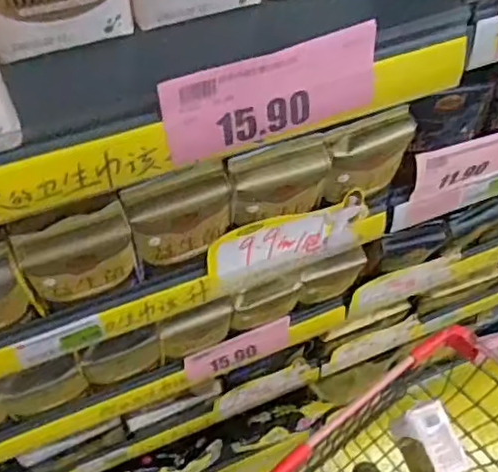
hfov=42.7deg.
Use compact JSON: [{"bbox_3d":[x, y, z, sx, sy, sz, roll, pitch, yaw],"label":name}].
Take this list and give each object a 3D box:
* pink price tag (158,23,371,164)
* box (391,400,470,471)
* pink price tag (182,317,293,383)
[{"bbox_3d":[0.017,-0.091,0.419,0.148,0.064,0.004,-20,46,-13],"label":"pink price tag"},{"bbox_3d":[0.267,0.314,0.951,0.057,0.118,0.106,-18,62,-14],"label":"box"},{"bbox_3d":[-0.013,0.156,0.848,0.148,0.086,0.007,-20,53,-15],"label":"pink price tag"}]

